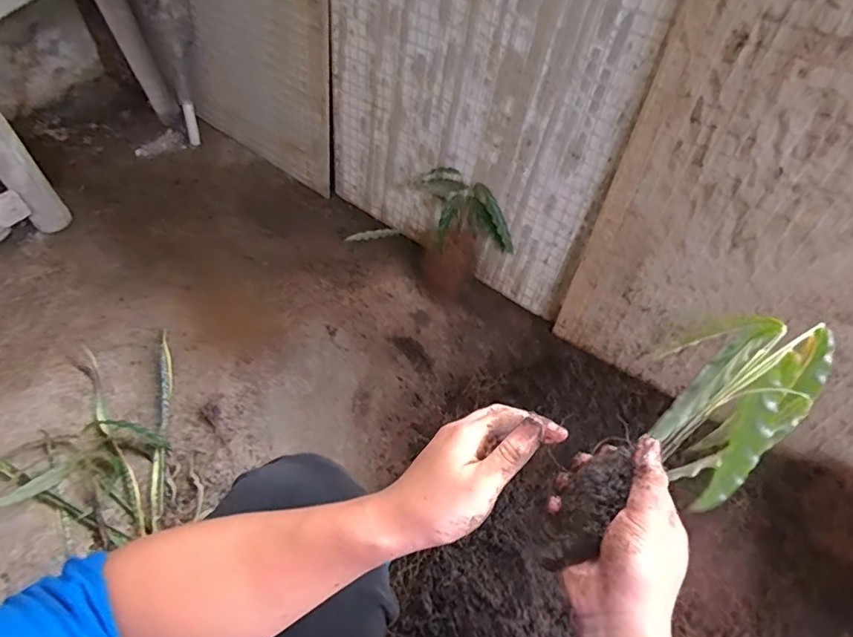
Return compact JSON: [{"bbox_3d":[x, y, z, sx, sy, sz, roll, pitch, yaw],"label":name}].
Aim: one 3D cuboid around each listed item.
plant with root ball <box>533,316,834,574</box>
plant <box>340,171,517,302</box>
[{"bbox_3d":[0.195,0.100,0.383,0.244,0.138,0.080,-23,58,-21],"label":"plant with root ball"},{"bbox_3d":[0.000,-0.179,1.009,0.318,0.199,0.142,37,63,23],"label":"plant"}]

